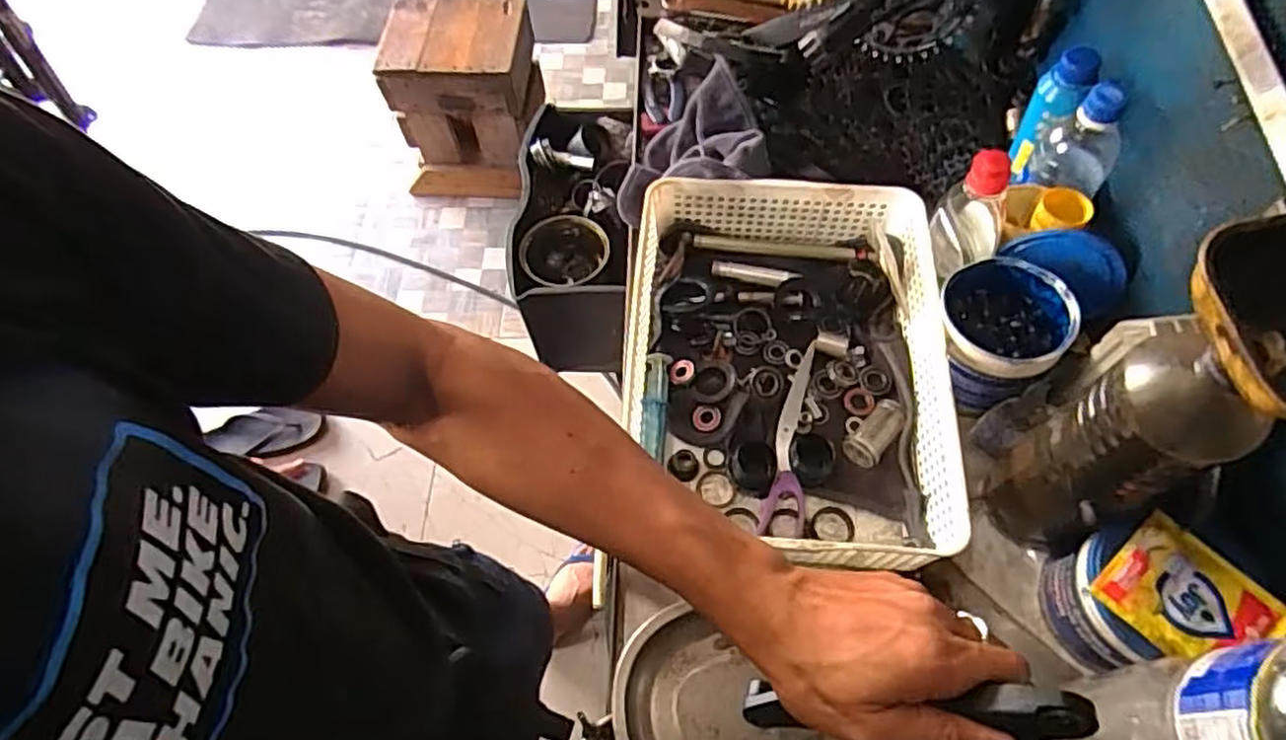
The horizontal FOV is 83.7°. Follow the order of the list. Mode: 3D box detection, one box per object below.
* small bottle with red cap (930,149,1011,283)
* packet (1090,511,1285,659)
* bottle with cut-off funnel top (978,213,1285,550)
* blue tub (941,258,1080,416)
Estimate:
[{"bbox_3d":[0.279,-0.130,0.607,0.047,0.120,0.063,-12,62,-4],"label":"small bottle with red cap"},{"bbox_3d":[0.347,0.146,0.456,0.077,0.008,0.091,-38,66,-17],"label":"packet"},{"bbox_3d":[0.294,0.040,0.436,0.098,0.312,0.109,-23,63,-10],"label":"bottle with cut-off funnel top"},{"bbox_3d":[0.292,-0.030,0.596,0.099,0.081,0.111,21,65,13],"label":"blue tub"}]

